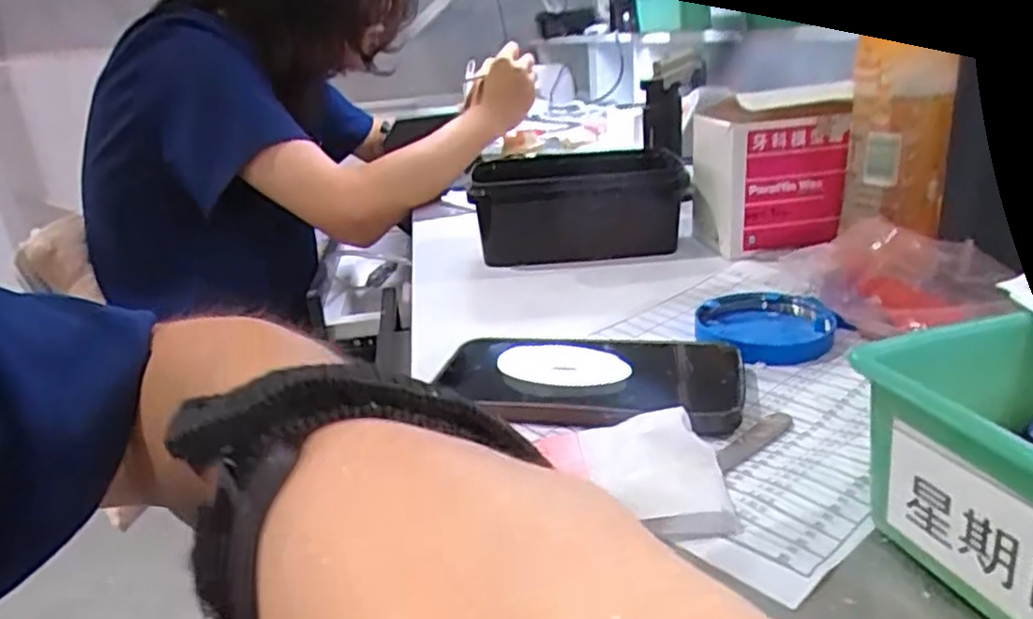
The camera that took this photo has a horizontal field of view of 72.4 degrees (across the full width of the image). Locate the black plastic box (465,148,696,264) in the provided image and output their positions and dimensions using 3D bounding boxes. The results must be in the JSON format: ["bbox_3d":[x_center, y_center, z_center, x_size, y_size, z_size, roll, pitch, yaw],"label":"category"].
[{"bbox_3d":[0.054,-0.103,0.647,0.178,0.080,0.136,-3,22,3],"label":"black plastic box"}]

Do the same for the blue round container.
[{"bbox_3d":[0.150,0.009,0.428,0.077,0.016,0.076,-4,22,2],"label":"blue round container"}]

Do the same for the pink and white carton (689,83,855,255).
[{"bbox_3d":[0.205,-0.115,0.585,0.107,0.125,0.098,-6,22,-4],"label":"pink and white carton"}]

